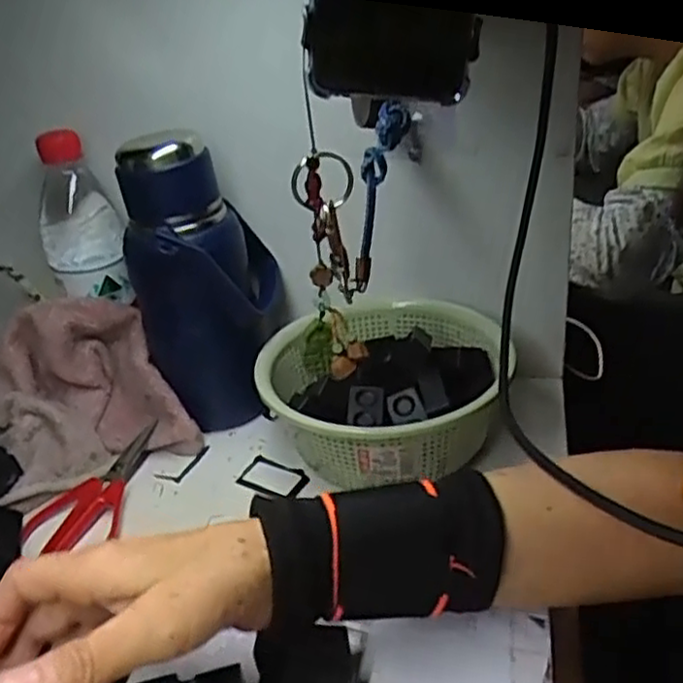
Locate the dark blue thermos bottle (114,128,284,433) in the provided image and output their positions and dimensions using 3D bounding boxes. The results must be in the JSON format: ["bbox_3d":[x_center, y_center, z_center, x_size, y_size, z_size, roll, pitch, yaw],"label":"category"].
[{"bbox_3d":[-0.103,-0.046,0.547,0.094,0.208,0.102,-5,29,2],"label":"dark blue thermos bottle"}]

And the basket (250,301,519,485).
[{"bbox_3d":[0.030,0.031,0.522,0.168,0.069,0.173,-5,29,3],"label":"basket"}]

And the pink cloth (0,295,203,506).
[{"bbox_3d":[-0.229,0.033,0.559,0.152,0.098,0.185,-25,34,-30],"label":"pink cloth"}]

